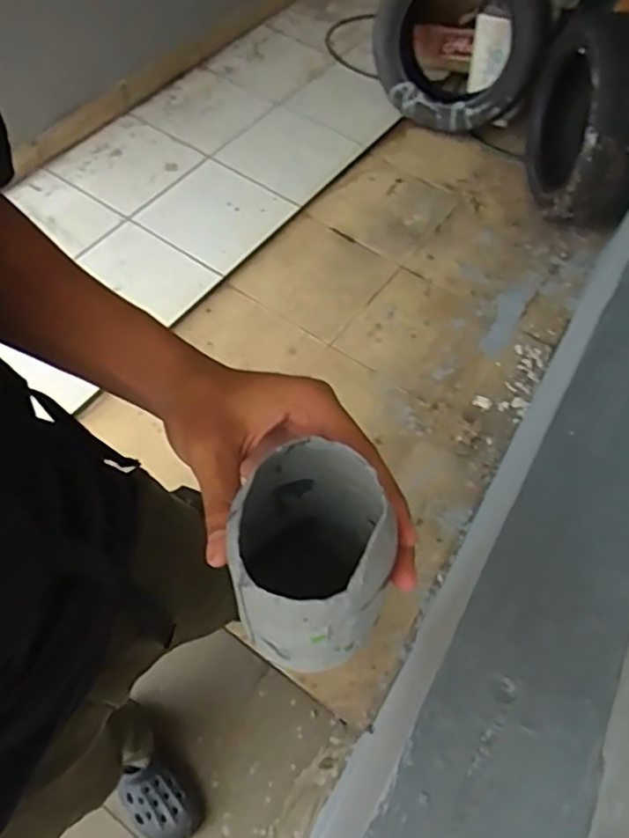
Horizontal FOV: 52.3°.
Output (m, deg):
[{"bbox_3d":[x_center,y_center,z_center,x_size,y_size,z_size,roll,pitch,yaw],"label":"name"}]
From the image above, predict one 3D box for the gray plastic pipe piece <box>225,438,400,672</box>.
[{"bbox_3d":[-0.001,0.064,0.297,0.063,0.087,0.081,5,59,4],"label":"gray plastic pipe piece"}]

